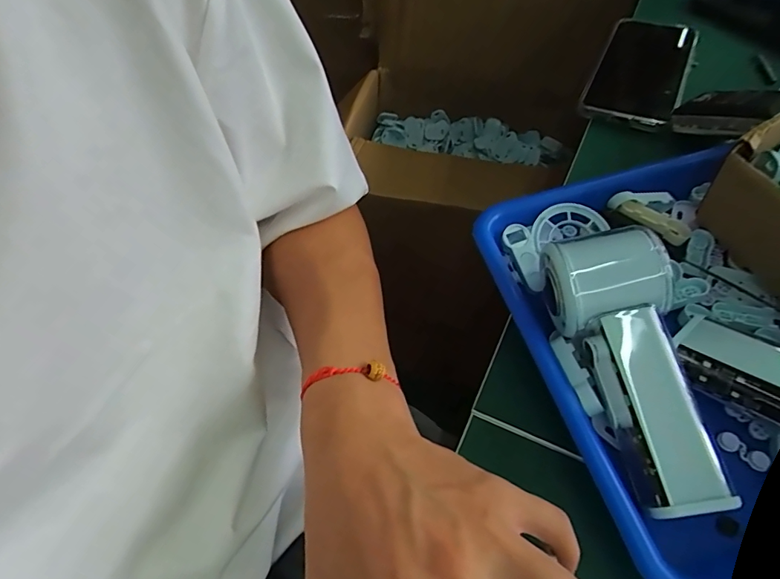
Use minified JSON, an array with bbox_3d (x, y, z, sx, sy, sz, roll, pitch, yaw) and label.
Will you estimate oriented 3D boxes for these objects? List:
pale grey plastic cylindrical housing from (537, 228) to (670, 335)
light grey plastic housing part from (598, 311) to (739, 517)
[{"bbox_3d":[0.123,-0.004,0.266,0.058,0.047,0.049,-5,56,1],"label":"pale grey plastic cylindrical housing"},{"bbox_3d":[0.136,0.060,0.235,0.031,0.027,0.098,-6,69,0],"label":"light grey plastic housing part"}]

